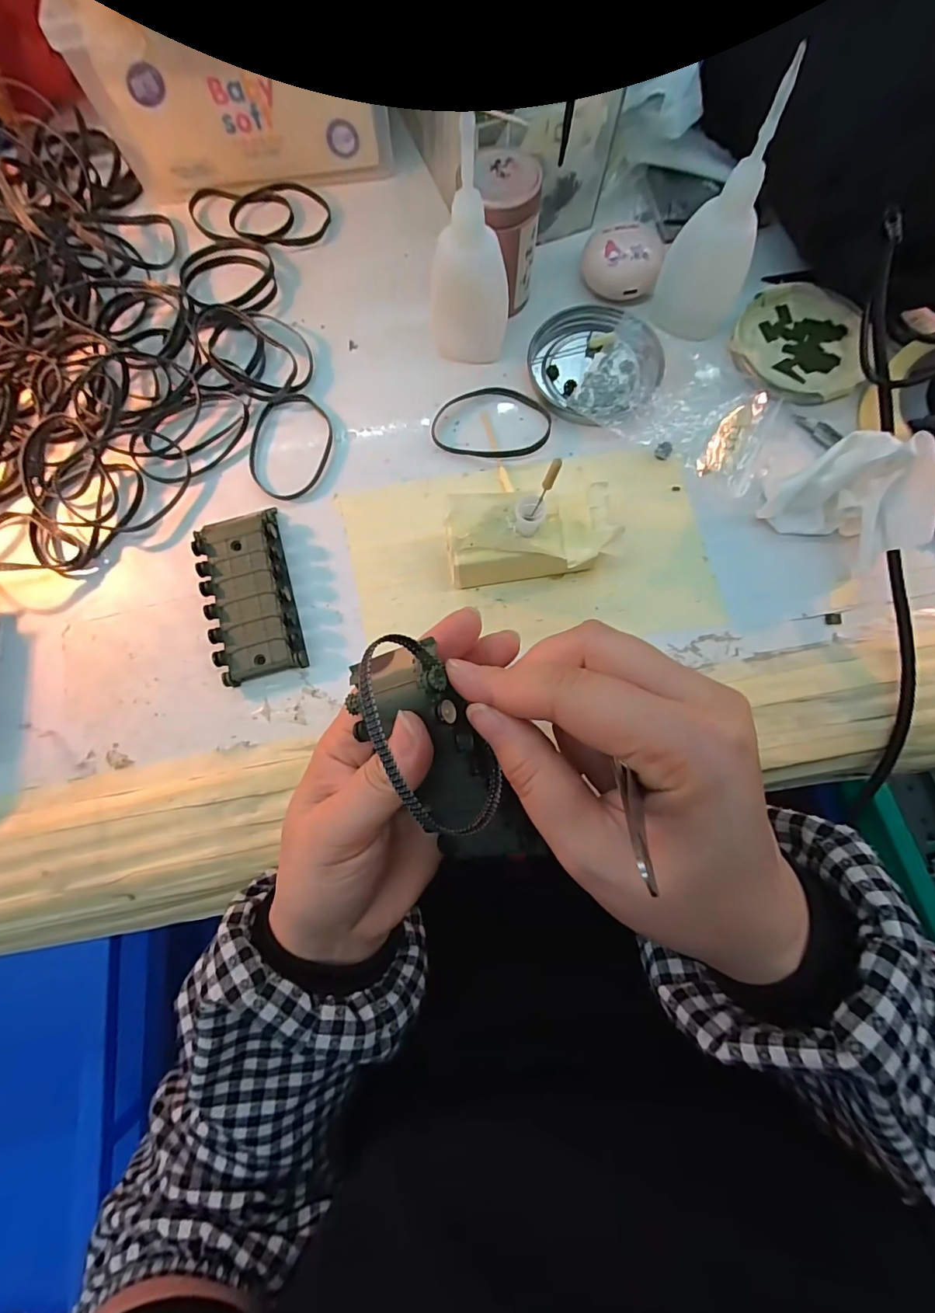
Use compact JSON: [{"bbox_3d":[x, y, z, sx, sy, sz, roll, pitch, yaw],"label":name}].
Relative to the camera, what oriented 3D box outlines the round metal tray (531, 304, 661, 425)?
[{"bbox_3d":[0.076,-0.177,0.289,0.077,0.012,0.075,0,76,1],"label":"round metal tray"}]

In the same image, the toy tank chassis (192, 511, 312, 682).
[{"bbox_3d":[-0.117,-0.033,0.259,0.043,0.016,0.089,-16,76,-3],"label":"toy tank chassis"}]

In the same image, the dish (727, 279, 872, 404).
[{"bbox_3d":[0.203,-0.189,0.293,0.078,0.010,0.078,0,76,1],"label":"dish"}]

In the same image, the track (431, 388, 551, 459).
[{"bbox_3d":[0.014,-0.141,0.286,0.070,0.007,0.047,6,76,3],"label":"track"}]

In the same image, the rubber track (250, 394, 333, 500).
[{"bbox_3d":[-0.105,-0.125,0.285,0.048,0.004,0.070,2,76,2],"label":"rubber track"}]

